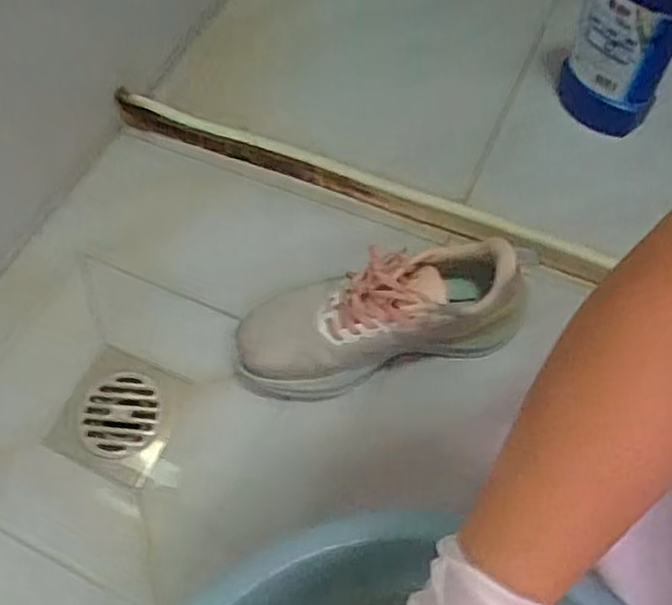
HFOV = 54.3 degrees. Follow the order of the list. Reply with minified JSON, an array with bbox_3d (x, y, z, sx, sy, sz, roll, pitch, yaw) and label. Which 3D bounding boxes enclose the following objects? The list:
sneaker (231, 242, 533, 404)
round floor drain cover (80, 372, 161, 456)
[{"bbox_3d":[0.033,0.010,0.562,0.241,0.110,0.088,-13,60,-5],"label":"sneaker"},{"bbox_3d":[-0.192,0.097,0.579,0.067,0.004,0.076,-6,60,-1],"label":"round floor drain cover"}]

